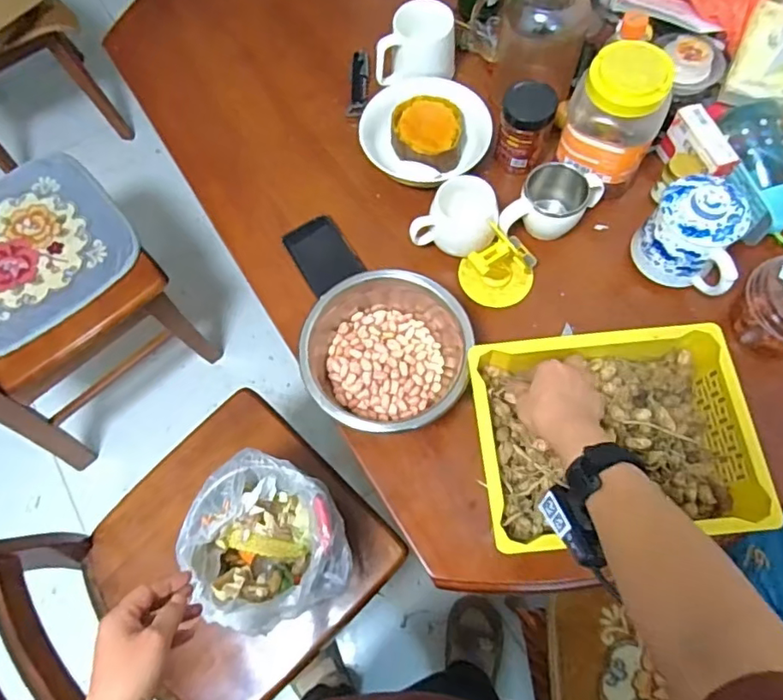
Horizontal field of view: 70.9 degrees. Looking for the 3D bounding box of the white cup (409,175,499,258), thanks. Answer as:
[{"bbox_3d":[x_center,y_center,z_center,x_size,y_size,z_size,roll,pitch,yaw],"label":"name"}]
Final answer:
[{"bbox_3d":[0.085,-0.175,0.737,0.109,0.076,0.080,9,69,6],"label":"white cup"}]

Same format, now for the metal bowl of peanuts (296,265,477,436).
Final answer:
[{"bbox_3d":[-0.005,-0.004,0.670,0.183,0.089,0.188,-1,68,3],"label":"metal bowl of peanuts"}]

